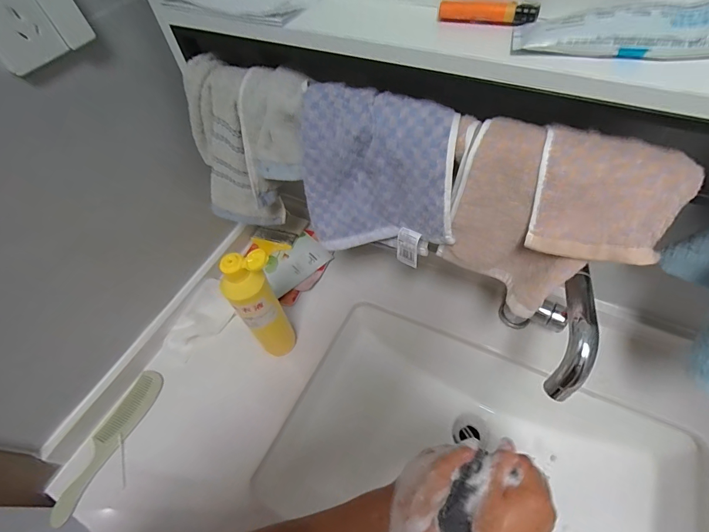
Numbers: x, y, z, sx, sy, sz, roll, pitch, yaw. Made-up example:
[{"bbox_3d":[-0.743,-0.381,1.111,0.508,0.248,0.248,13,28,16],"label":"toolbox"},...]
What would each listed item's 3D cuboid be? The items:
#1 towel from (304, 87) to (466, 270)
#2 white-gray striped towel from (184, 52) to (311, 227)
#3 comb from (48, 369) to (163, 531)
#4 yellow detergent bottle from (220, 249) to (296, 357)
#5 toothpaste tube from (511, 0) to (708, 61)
[{"bbox_3d":[0.026,-0.094,0.400,0.174,0.181,0.043,15,41,20],"label":"towel"},{"bbox_3d":[-0.134,-0.145,0.481,0.179,0.213,0.087,15,58,14],"label":"white-gray striped towel"},{"bbox_3d":[-0.365,0.257,0.530,0.048,0.011,0.210,17,54,13],"label":"comb"},{"bbox_3d":[-0.118,0.056,0.469,0.059,0.191,0.044,-37,60,-19],"label":"yellow detergent bottle"},{"bbox_3d":[0.200,-0.169,0.254,0.154,0.025,0.036,10,57,11],"label":"toothpaste tube"}]

